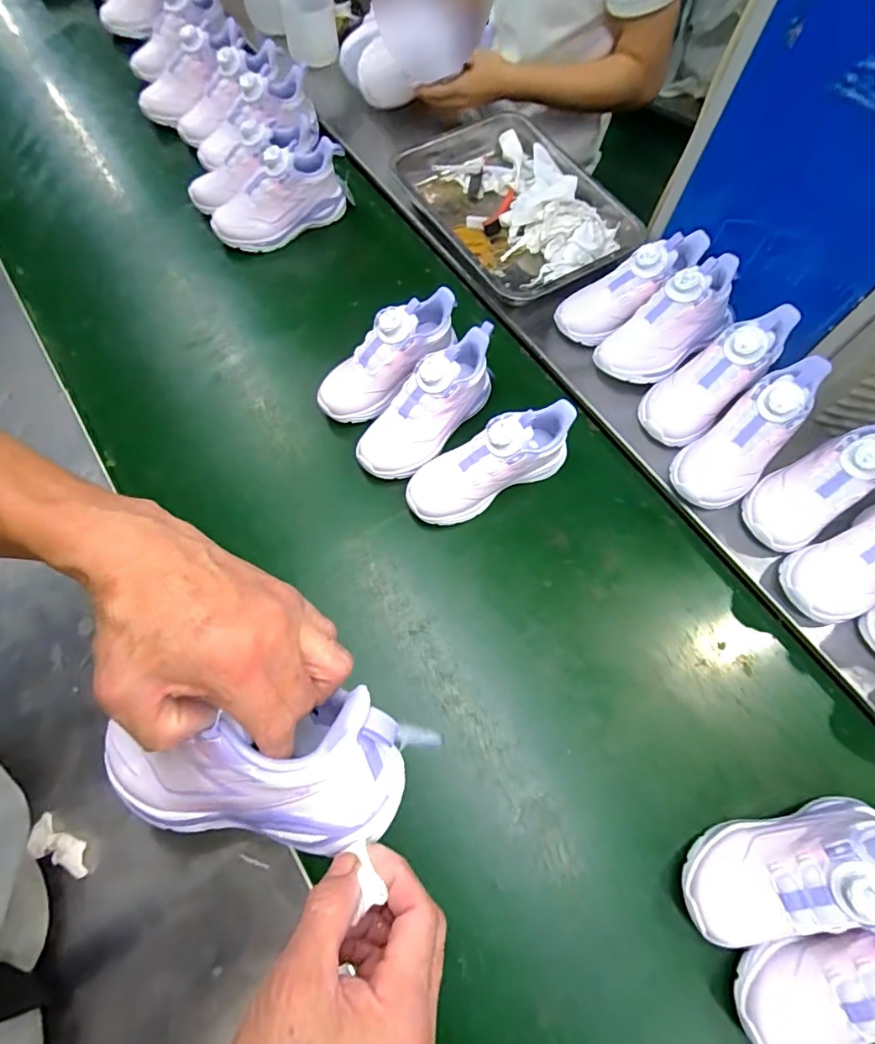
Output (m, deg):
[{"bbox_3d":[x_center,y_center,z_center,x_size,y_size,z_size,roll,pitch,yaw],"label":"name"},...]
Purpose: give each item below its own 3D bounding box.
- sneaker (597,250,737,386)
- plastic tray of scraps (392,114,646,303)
[{"bbox_3d":[0.301,-0.252,0.642,0.204,0.091,0.084,-37,72,6],"label":"sneaker"},{"bbox_3d":[0.115,-0.476,0.758,0.255,0.066,0.353,-33,72,-12],"label":"plastic tray of scraps"}]

